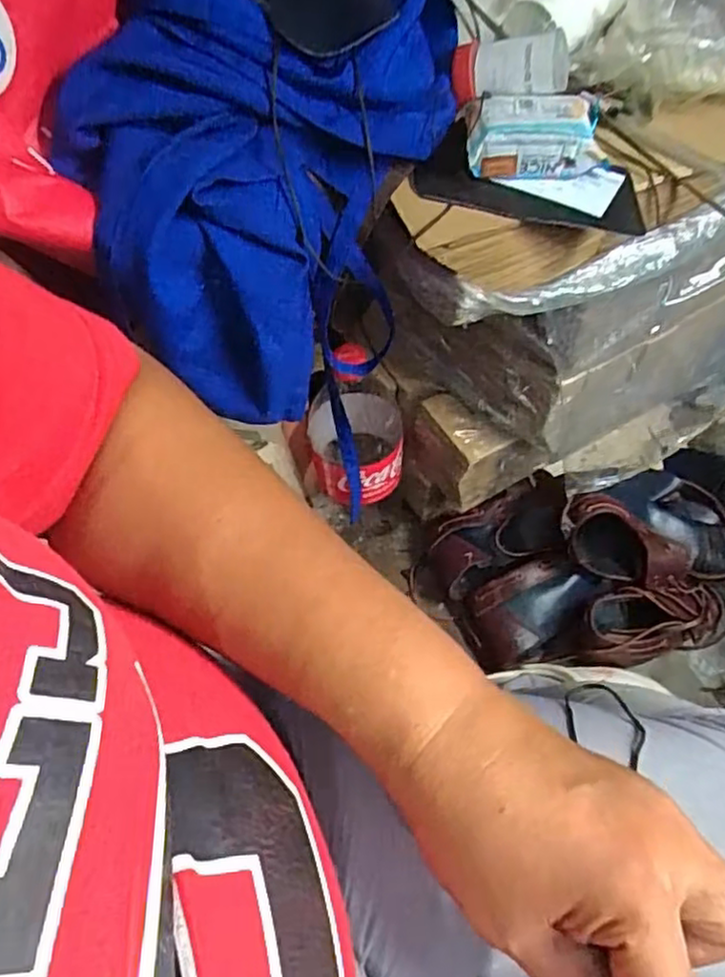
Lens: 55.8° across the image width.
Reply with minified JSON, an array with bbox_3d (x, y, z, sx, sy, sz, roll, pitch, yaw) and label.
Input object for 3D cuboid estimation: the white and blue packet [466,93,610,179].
[{"bbox_3d":[0.112,-0.229,0.446,0.085,0.033,0.041,-1,59,3],"label":"white and blue packet"}]

